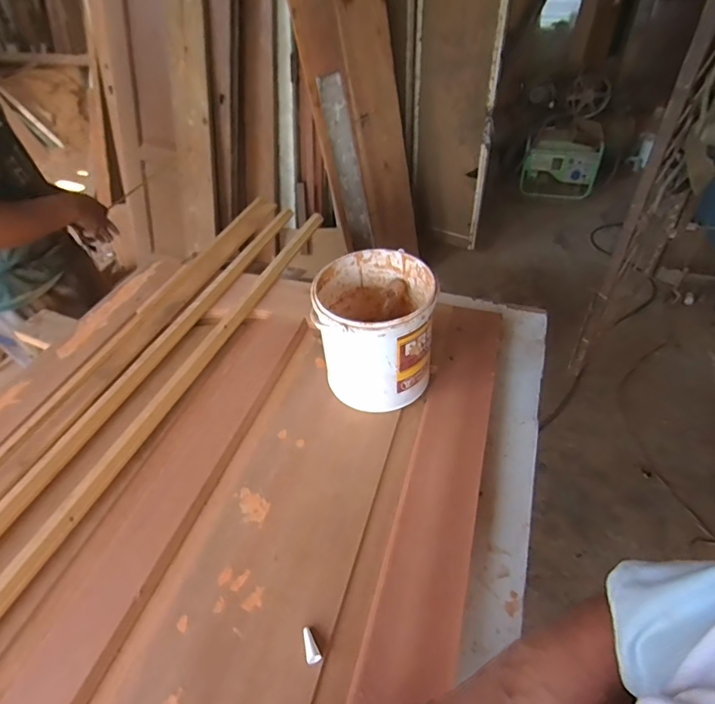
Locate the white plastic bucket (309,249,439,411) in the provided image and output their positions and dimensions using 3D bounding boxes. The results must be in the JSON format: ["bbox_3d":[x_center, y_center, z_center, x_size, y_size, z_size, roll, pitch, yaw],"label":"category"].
[{"bbox_3d":[0.029,-0.027,0.719,0.172,0.195,0.179,-2,43,2],"label":"white plastic bucket"}]

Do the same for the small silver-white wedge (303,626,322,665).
[{"bbox_3d":[-0.053,0.323,0.500,0.015,0.012,0.039,-19,45,-15],"label":"small silver-white wedge"}]

